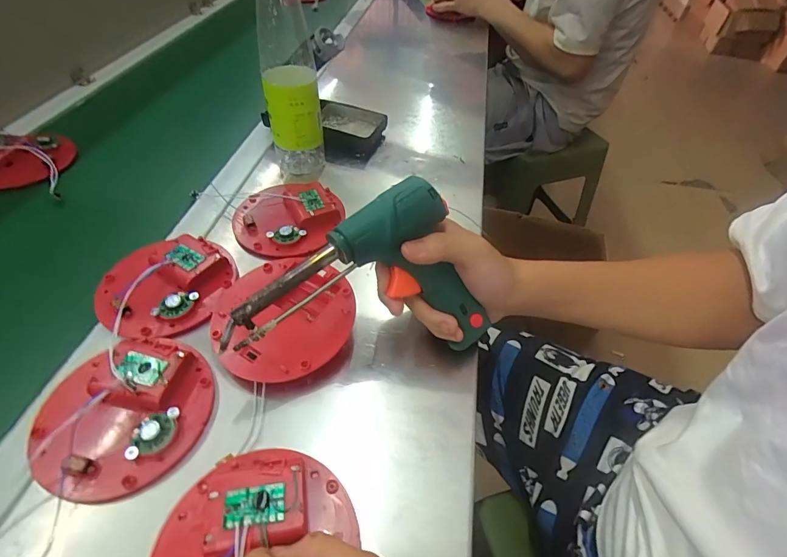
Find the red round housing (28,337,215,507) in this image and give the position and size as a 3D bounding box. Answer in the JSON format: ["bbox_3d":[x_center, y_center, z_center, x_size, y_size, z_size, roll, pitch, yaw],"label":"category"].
[{"bbox_3d":[-0.202,0.097,0.303,0.121,0.029,0.118,1,48,-2],"label":"red round housing"}]

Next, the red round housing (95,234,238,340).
[{"bbox_3d":[-0.218,0.003,0.384,0.117,0.029,0.113,1,48,-2],"label":"red round housing"}]

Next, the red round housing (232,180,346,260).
[{"bbox_3d":[-0.120,-0.068,0.450,0.116,0.032,0.107,1,48,-2],"label":"red round housing"}]

